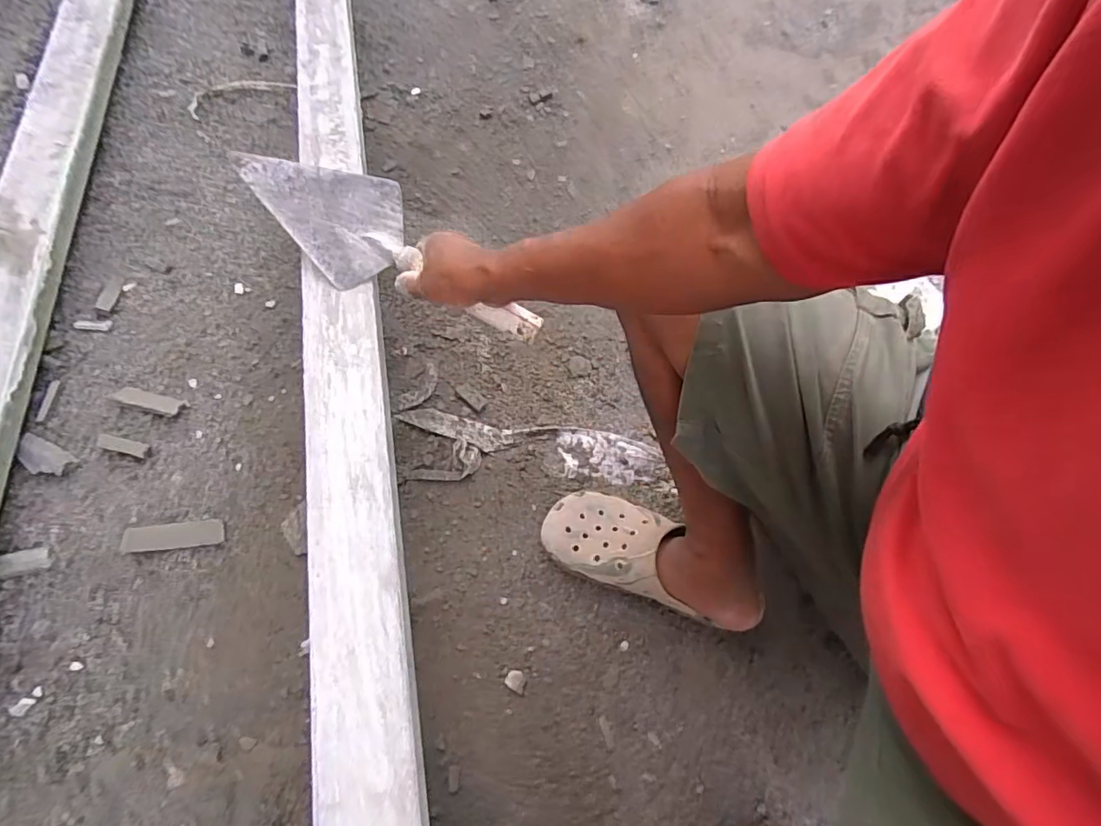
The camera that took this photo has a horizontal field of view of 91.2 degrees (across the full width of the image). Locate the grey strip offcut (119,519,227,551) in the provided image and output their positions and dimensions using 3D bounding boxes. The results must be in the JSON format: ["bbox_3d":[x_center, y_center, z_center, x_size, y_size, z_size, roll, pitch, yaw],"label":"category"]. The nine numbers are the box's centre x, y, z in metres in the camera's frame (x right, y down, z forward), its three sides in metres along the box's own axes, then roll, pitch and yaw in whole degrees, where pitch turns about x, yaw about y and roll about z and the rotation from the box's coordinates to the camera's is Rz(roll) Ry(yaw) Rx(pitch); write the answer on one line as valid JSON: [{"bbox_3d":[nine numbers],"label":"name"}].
[{"bbox_3d":[-0.457,0.148,0.654,0.104,0.010,0.031,-2,66,-21],"label":"grey strip offcut"}]

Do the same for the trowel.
[{"bbox_3d":[-0.166,-0.178,0.588,0.357,0.067,0.113,31,71,6],"label":"trowel"}]

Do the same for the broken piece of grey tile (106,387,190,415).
[{"bbox_3d":[-0.540,-0.019,0.720,0.092,0.006,0.025,14,68,6],"label":"broken piece of grey tile"}]

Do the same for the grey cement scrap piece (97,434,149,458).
[{"bbox_3d":[-0.549,0.041,0.689,0.061,0.007,0.019,11,68,5],"label":"grey cement scrap piece"}]

